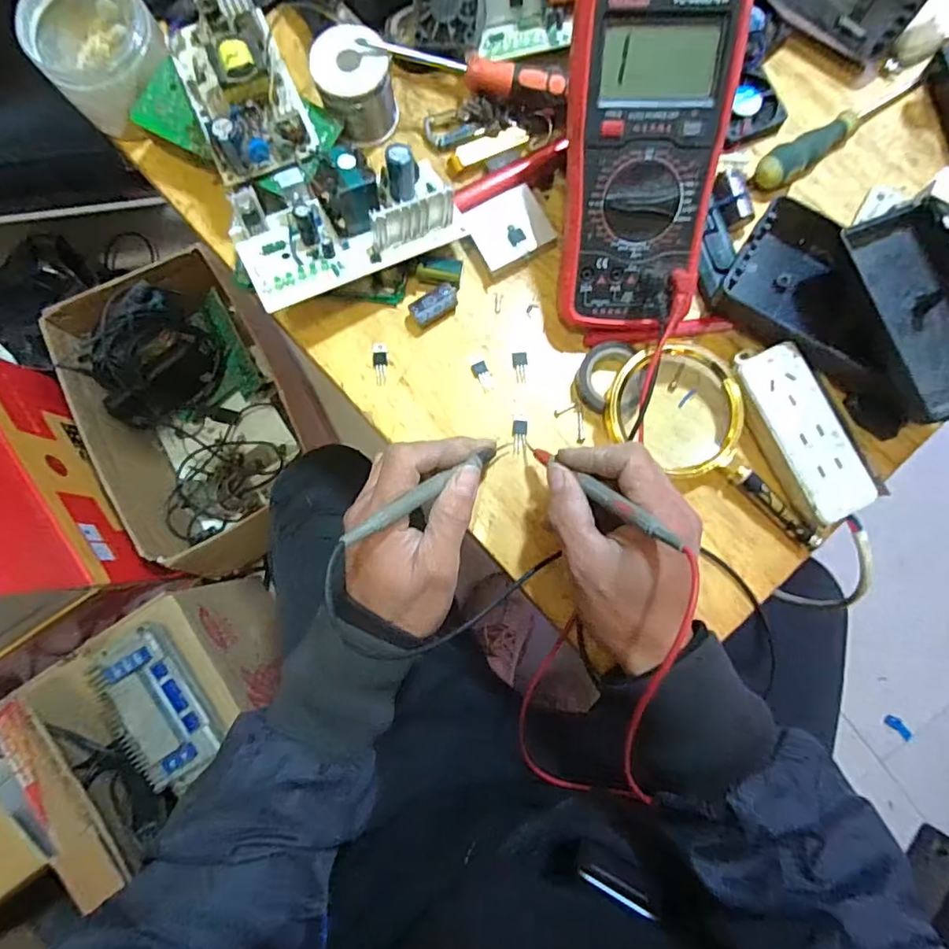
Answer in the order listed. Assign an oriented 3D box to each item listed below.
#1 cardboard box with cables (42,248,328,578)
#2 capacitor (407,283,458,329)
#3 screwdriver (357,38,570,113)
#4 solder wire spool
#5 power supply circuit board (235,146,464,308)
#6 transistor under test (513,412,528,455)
[{"bbox_3d":[-0.415,-0.080,0.856,0.240,0.166,0.417,-29,84,-3],"label":"cardboard box with cables"},{"bbox_3d":[-0.029,-0.120,0.404,0.034,0.018,0.016,-29,84,-3],"label":"capacitor"},{"bbox_3d":[-0.006,-0.279,0.392,0.140,0.022,0.021,8,83,1],"label":"screwdriver"},{"bbox_3d":[-0.083,-0.275,0.403,0.050,0.055,0.047,0,83,0],"label":"solder wire spool"},{"bbox_3d":[-0.086,-0.171,0.371,0.141,0.045,0.075,-26,83,-3],"label":"power supply circuit board"},{"bbox_3d":[0.031,-0.029,0.396,0.010,0.004,0.029,7,83,1],"label":"transistor under test"}]

